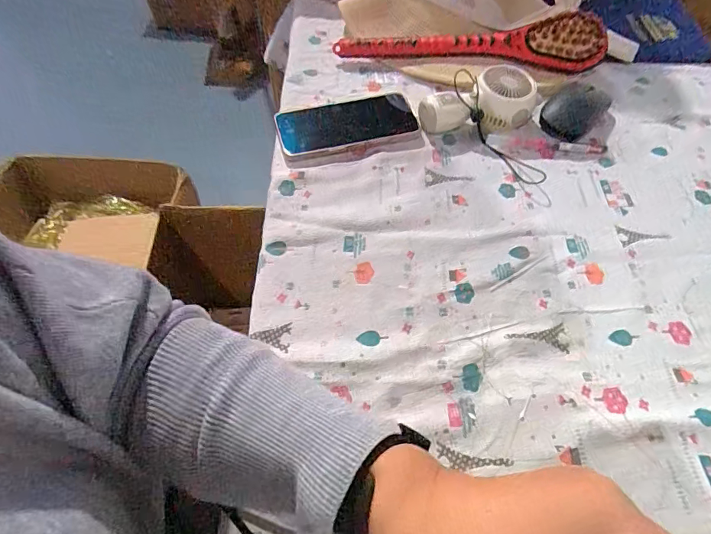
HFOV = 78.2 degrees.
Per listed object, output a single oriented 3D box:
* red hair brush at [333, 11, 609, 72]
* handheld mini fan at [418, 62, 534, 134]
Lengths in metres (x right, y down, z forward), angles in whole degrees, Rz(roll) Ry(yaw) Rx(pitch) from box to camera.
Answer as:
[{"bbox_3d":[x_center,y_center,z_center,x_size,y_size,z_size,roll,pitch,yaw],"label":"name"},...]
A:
[{"bbox_3d":[0.143,-0.280,0.558,0.328,0.062,0.031,0,24,5],"label":"red hair brush"},{"bbox_3d":[0.135,-0.177,0.485,0.129,0.047,0.066,-19,59,-15],"label":"handheld mini fan"}]

